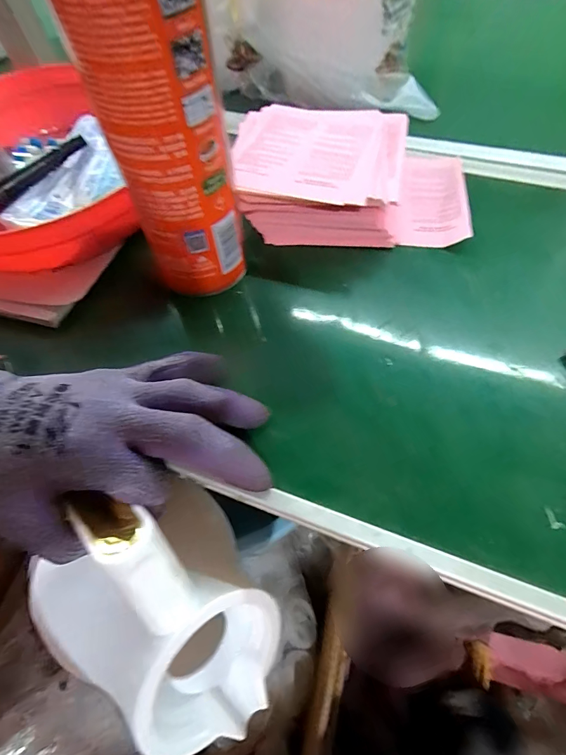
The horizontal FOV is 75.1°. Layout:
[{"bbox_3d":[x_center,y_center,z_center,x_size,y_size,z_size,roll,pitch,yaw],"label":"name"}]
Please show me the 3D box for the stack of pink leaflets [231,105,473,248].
[{"bbox_3d":[0.059,-0.164,0.302,0.184,0.052,0.132,7,61,8],"label":"stack of pink leaflets"}]

